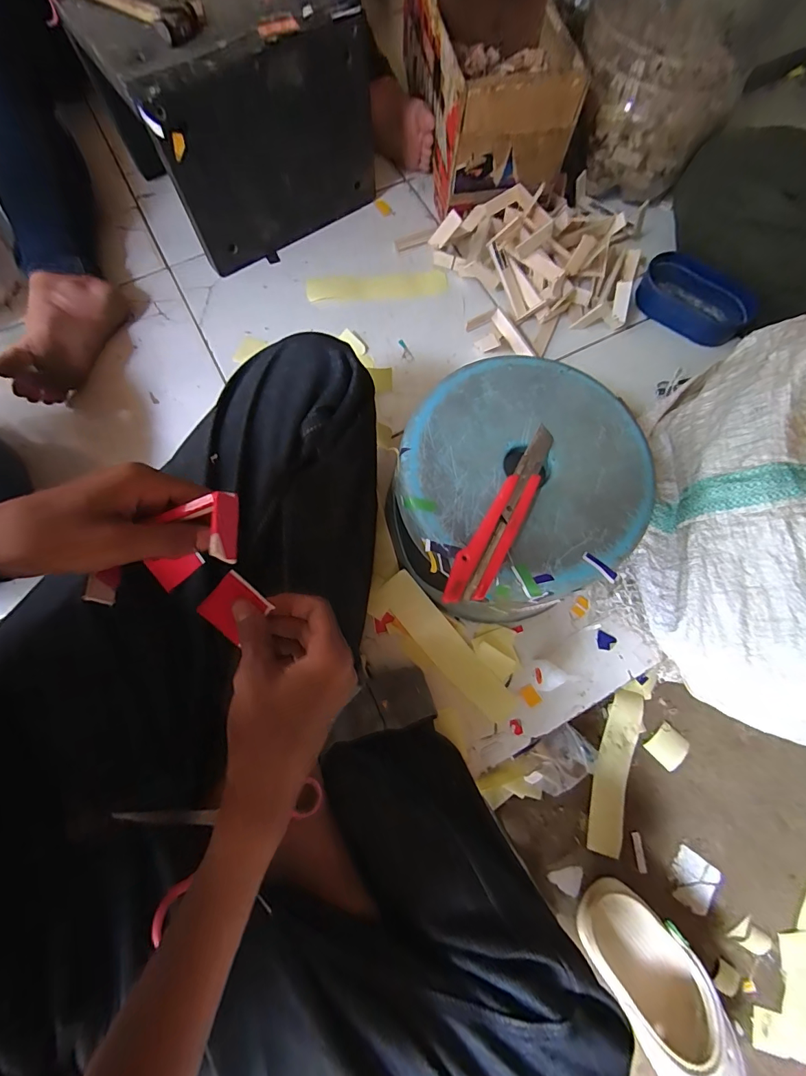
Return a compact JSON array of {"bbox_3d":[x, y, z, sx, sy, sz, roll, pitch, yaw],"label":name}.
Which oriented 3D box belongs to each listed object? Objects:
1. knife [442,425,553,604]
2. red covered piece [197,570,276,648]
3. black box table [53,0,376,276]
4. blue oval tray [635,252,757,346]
[{"bbox_3d":[0.088,-0.020,0.357,0.032,0.018,0.178,32,76,8],"label":"knife"},{"bbox_3d":[-0.126,0.051,0.318,0.039,0.004,0.041,38,93,4],"label":"red covered piece"},{"bbox_3d":[-0.226,-0.575,0.576,0.275,0.208,0.254,-36,78,-11],"label":"black box table"},{"bbox_3d":[0.413,-0.334,0.611,0.154,0.039,0.099,31,76,7],"label":"blue oval tray"}]

